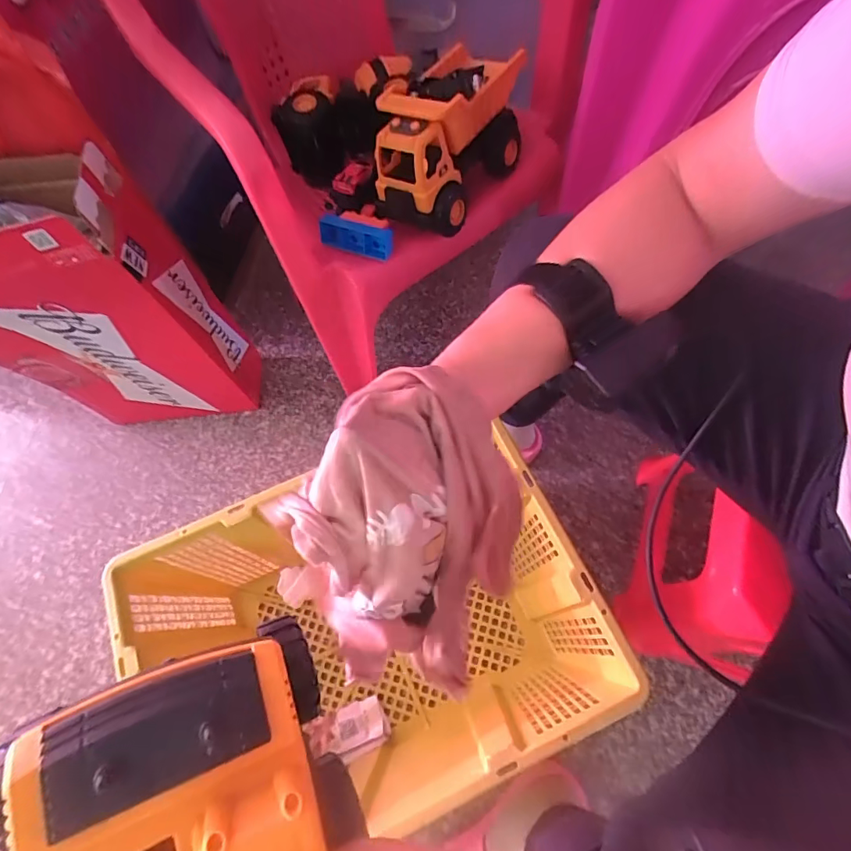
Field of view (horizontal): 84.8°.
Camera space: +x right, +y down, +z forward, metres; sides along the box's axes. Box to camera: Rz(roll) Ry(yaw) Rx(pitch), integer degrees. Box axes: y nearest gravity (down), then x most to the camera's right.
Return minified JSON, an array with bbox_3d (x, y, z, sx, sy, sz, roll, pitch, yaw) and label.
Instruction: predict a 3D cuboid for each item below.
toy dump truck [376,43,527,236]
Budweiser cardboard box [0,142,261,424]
[{"bbox_3d":[0.029,-0.352,0.570,0.115,0.126,0.204,33,72,16],"label":"toy dump truck"},{"bbox_3d":[-0.453,-0.136,0.664,0.277,0.453,0.127,-14,67,-3],"label":"Budweiser cardboard box"}]

